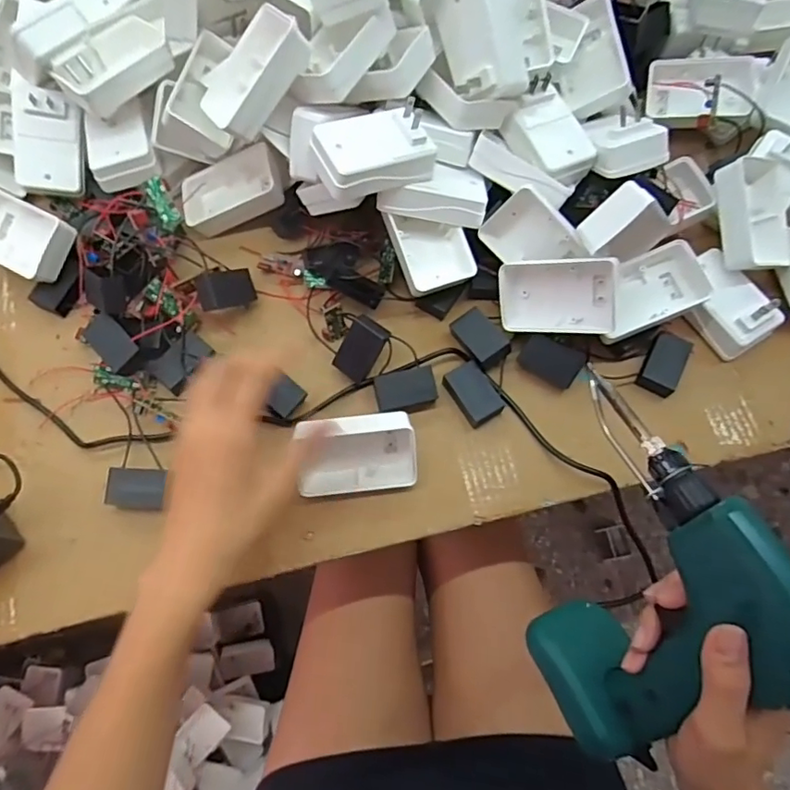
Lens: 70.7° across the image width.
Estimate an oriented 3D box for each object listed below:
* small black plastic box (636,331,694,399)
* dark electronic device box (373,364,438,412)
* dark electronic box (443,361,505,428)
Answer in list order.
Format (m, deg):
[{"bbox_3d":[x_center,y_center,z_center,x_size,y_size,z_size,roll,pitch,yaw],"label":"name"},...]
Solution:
[{"bbox_3d":[0.226,-0.027,0.468,0.029,0.018,0.051,29,74,9],"label":"small black plastic box"},{"bbox_3d":[0.009,-0.002,0.456,0.049,0.019,0.030,-14,72,-5],"label":"dark electronic device box"},{"bbox_3d":[0.066,-0.001,0.459,0.033,0.016,0.049,-29,74,-10],"label":"dark electronic box"}]

